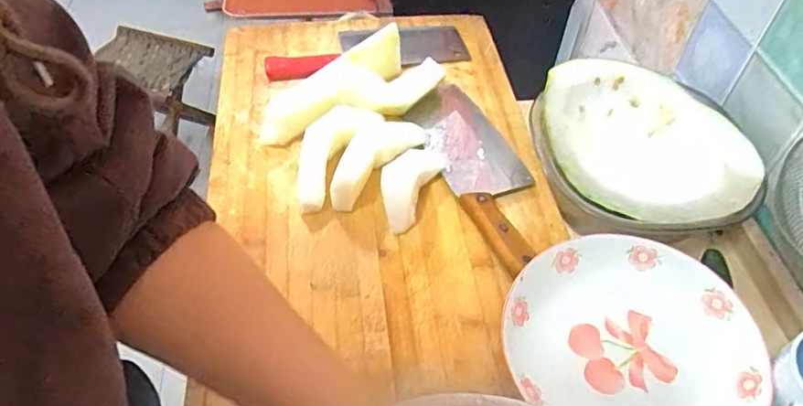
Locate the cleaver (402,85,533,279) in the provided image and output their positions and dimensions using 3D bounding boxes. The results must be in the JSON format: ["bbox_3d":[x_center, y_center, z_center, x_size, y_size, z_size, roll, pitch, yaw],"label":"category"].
[{"bbox_3d":[0.088,-0.045,0.606,0.095,0.023,0.265,-19,53,-17],"label":"cleaver"}]

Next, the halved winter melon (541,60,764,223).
[{"bbox_3d":[0.255,-0.063,0.577,0.208,0.101,0.131,37,58,26],"label":"halved winter melon"}]

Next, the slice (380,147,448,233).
[{"bbox_3d":[0.008,-0.023,0.584,0.045,0.034,0.107,22,53,16],"label":"slice"}]

